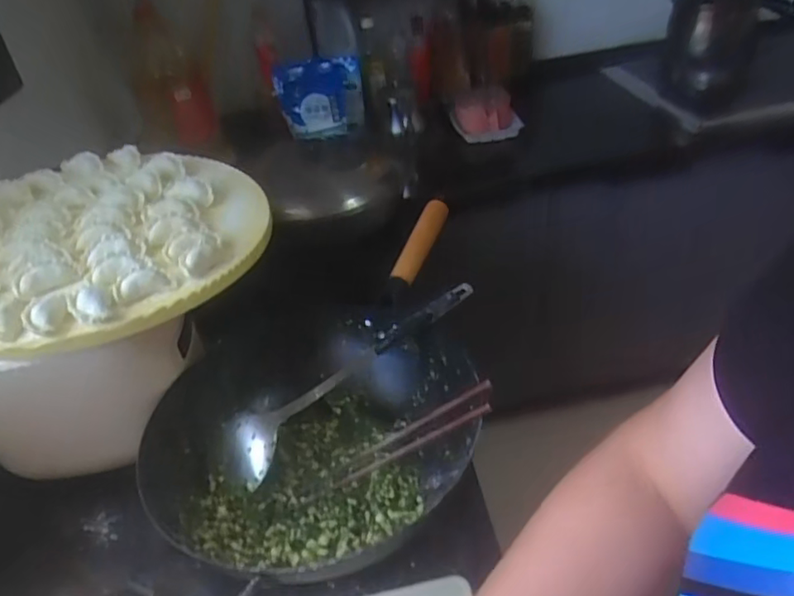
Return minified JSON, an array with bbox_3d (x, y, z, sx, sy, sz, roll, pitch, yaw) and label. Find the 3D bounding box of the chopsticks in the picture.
[{"bbox_3d":[0.014,0.139,0.589,0.183,0.014,0.036,-32,37,13],"label":"chopsticks"}]

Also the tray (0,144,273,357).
[{"bbox_3d":[-0.347,-0.081,0.712,0.381,0.041,0.385,-22,39,-17],"label":"tray"}]

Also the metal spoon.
[{"bbox_3d":[-0.043,0.080,0.654,0.313,0.025,0.060,-36,45,-12],"label":"metal spoon"}]

